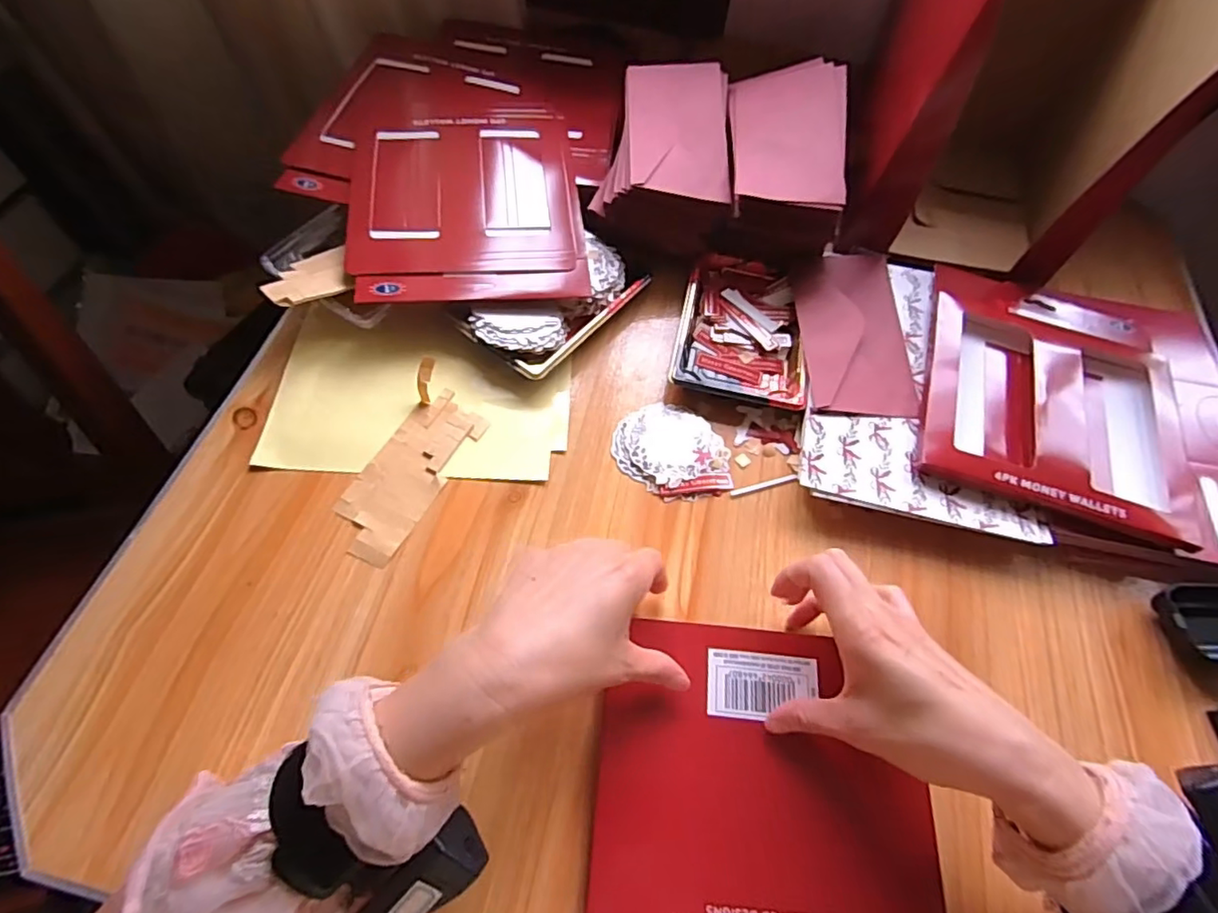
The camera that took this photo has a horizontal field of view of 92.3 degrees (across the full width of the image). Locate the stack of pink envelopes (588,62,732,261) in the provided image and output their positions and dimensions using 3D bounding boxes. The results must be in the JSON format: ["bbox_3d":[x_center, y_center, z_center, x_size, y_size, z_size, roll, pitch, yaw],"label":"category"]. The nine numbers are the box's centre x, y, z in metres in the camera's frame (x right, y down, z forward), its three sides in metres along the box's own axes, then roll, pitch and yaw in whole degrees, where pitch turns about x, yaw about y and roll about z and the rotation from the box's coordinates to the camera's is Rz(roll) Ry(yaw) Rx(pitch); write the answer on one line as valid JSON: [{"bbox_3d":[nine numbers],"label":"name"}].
[{"bbox_3d":[0.051,-0.289,0.559,0.117,0.063,0.197,5,61,-1],"label":"stack of pink envelopes"}]

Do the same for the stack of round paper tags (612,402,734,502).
[{"bbox_3d":[0.052,-0.005,0.463,0.096,0.007,0.079,36,65,15],"label":"stack of round paper tags"}]

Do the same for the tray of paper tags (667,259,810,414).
[{"bbox_3d":[0.118,-0.113,0.518,0.108,0.029,0.150,13,61,3],"label":"tray of paper tags"}]

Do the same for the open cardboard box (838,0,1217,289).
[{"bbox_3d":[0.361,-0.332,0.536,0.209,0.242,0.260,13,60,4],"label":"open cardboard box"}]

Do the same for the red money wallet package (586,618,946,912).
[{"bbox_3d":[0.088,0.218,0.331,0.191,0.018,0.232,6,66,-1],"label":"red money wallet package"}]

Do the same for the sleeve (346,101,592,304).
[{"bbox_3d":[-0.131,-0.243,0.541,0.200,0.008,0.246,-5,64,-8],"label":"sleeve"}]

